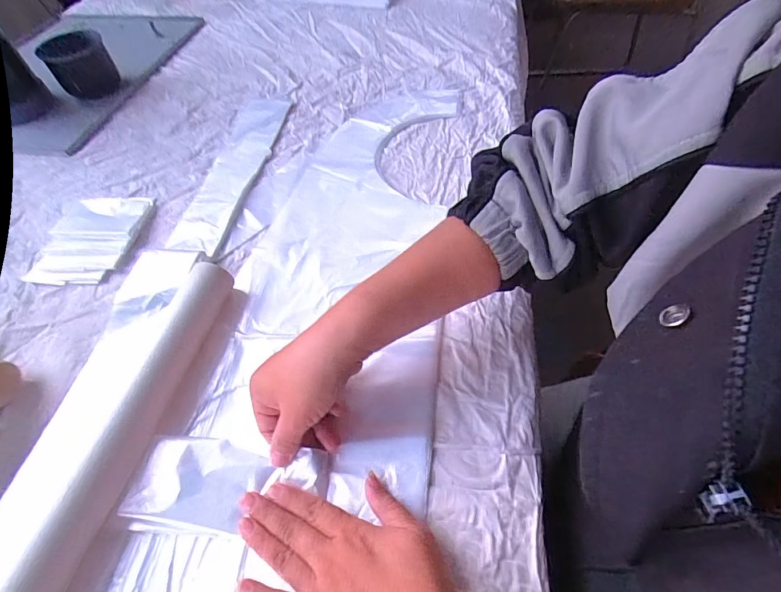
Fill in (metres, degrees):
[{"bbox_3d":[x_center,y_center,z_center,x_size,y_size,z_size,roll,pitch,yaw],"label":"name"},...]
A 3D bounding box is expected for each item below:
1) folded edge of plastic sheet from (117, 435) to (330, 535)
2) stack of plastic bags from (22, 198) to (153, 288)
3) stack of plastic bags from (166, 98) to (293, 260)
[{"bbox_3d":[-0.116,0.136,0.290,0.138,0.008,0.061,4,59,1],"label":"folded edge of plastic sheet"},{"bbox_3d":[-0.331,-0.068,0.454,0.096,0.016,0.128,4,55,6],"label":"stack of plastic bags"},{"bbox_3d":[-0.196,-0.172,0.523,0.069,0.007,0.310,3,54,5],"label":"stack of plastic bags"}]

